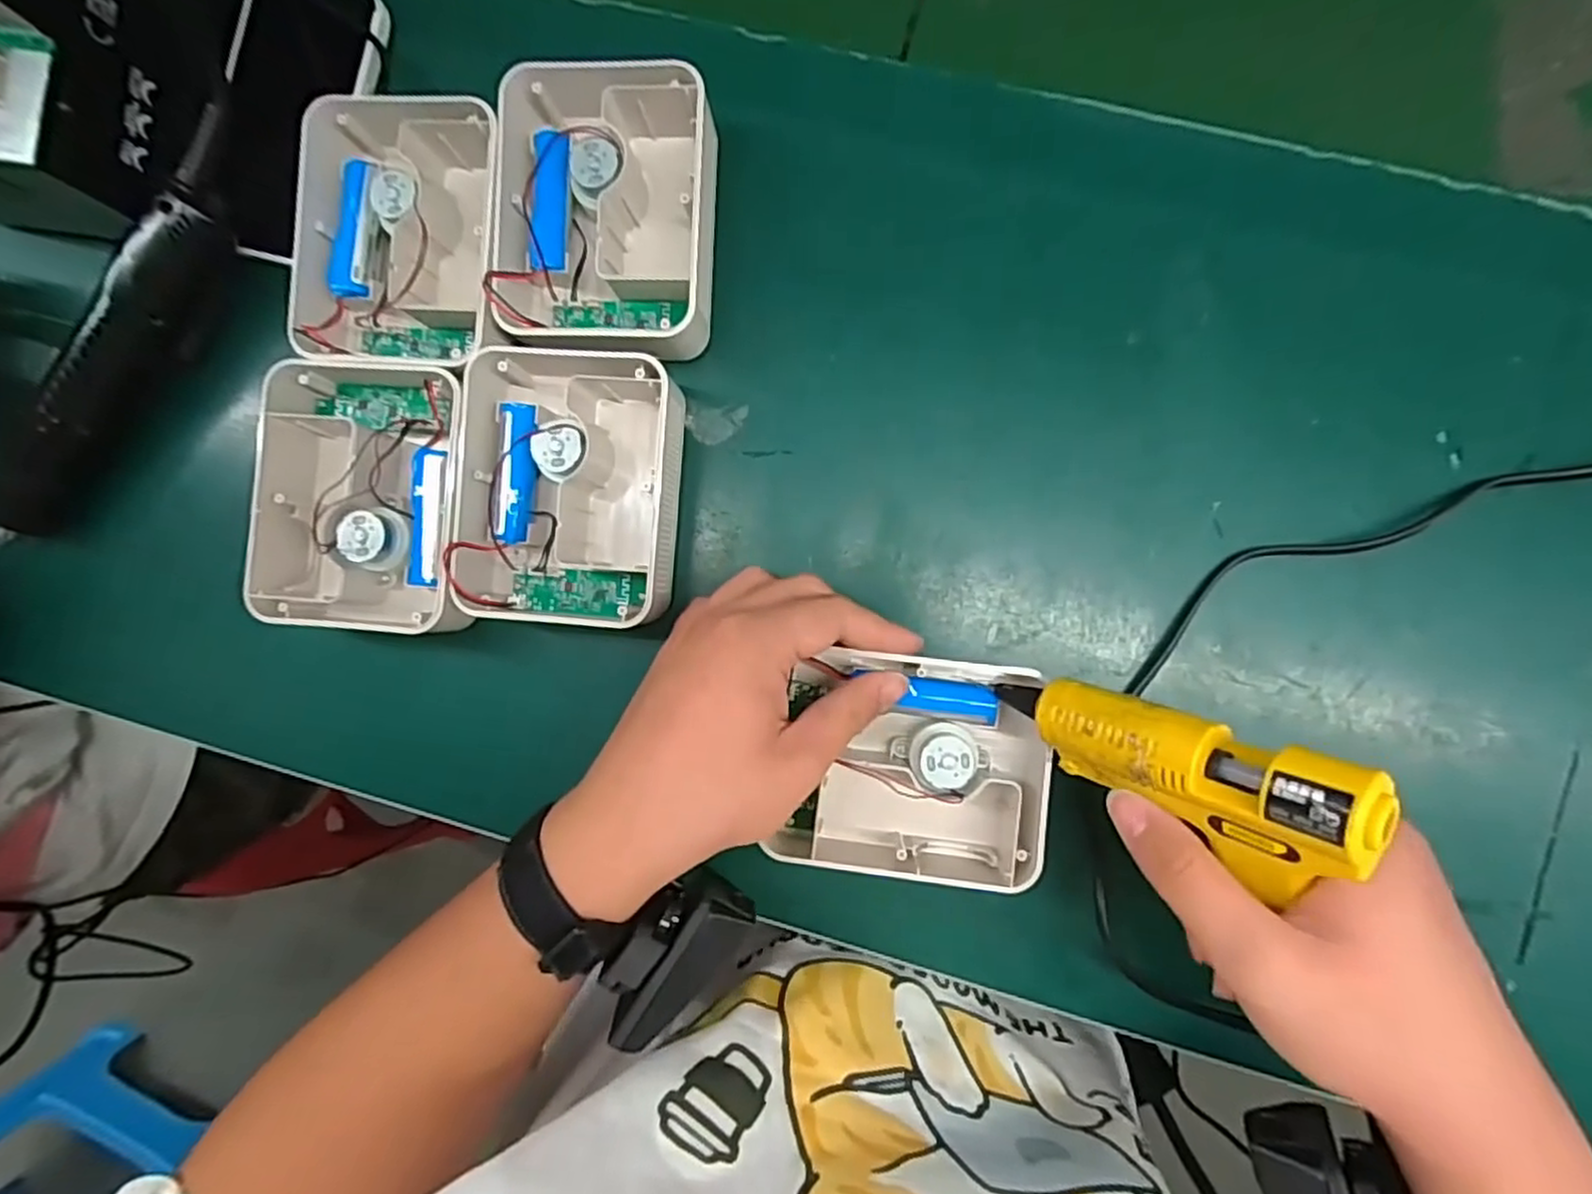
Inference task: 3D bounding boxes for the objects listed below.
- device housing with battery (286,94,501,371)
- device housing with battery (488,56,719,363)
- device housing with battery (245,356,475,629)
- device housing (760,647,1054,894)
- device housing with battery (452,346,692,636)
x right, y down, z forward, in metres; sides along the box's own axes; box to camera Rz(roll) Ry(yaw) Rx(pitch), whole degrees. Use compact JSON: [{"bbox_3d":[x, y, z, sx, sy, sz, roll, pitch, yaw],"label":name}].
[{"bbox_3d":[-0.191,-0.179,0.364,0.103,0.044,0.136,8,89,4],"label":"device housing with battery"},{"bbox_3d":[-0.092,-0.188,0.354,0.100,0.044,0.129,2,89,4],"label":"device housing with battery"},{"bbox_3d":[-0.208,-0.048,0.362,0.098,0.045,0.128,3,89,4],"label":"device housing with battery"},{"bbox_3d":[0.054,0.080,0.336,0.114,0.044,0.102,3,89,4],"label":"device housing"},{"bbox_3d":[-0.110,-0.053,0.354,0.101,0.043,0.129,4,89,4],"label":"device housing with battery"}]

